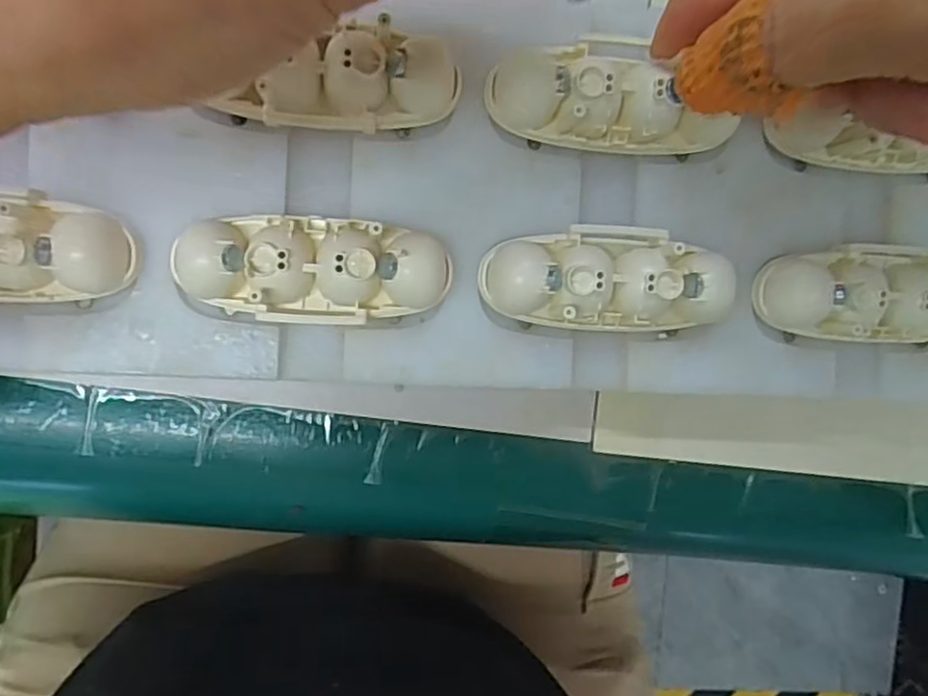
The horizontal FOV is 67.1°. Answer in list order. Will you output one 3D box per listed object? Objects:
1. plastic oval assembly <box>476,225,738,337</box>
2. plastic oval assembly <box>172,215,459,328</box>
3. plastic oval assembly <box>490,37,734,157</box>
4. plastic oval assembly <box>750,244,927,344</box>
[{"bbox_3d":[0.035,-0.017,0.174,0.060,0.014,0.025,2,92,-8],"label":"plastic oval assembly"},{"bbox_3d":[-0.034,-0.018,0.164,0.061,0.015,0.024,3,92,-8],"label":"plastic oval assembly"},{"bbox_3d":[0.038,-0.062,0.171,0.061,0.014,0.025,8,92,-7],"label":"plastic oval assembly"},{"bbox_3d":[0.108,-0.014,0.183,0.060,0.015,0.024,2,92,-8],"label":"plastic oval assembly"}]

